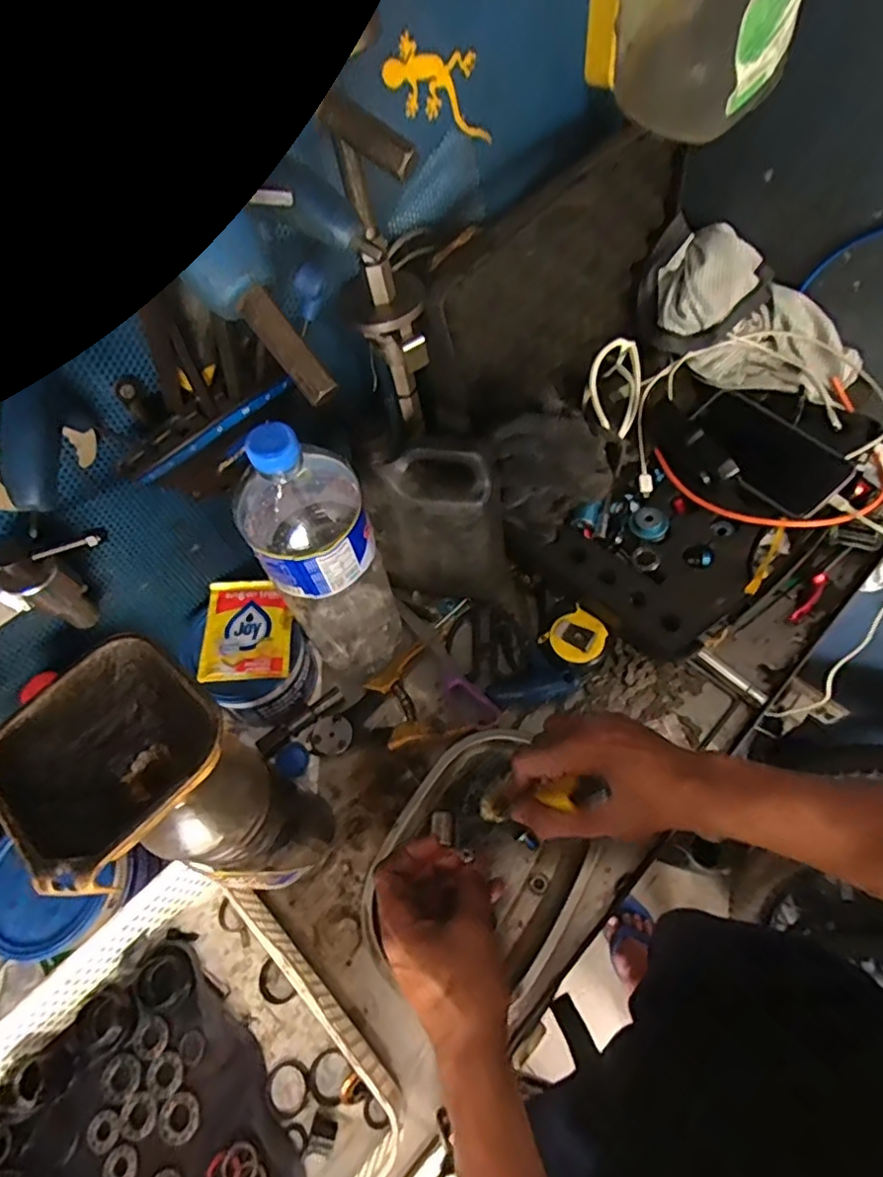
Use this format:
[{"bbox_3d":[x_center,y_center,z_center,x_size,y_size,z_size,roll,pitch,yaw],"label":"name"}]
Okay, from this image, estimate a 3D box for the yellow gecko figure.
[{"bbox_3d":[0.002,-0.361,0.432,0.107,0.048,0.016,-16,54,-46],"label":"yellow gecko figure"}]

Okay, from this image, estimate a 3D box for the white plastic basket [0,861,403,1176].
[{"bbox_3d":[-0.217,0.391,0.402,0.270,0.091,0.328,38,71,23],"label":"white plastic basket"}]

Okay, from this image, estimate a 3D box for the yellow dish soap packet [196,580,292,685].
[{"bbox_3d":[-0.175,0.036,0.540,0.079,0.009,0.094,-5,61,3],"label":"yellow dish soap packet"}]

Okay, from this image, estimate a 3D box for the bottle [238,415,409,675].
[{"bbox_3d":[-0.092,-0.026,0.499,0.095,0.304,0.104,-2,61,4],"label":"bottle"}]

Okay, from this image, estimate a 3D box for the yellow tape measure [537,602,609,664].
[{"bbox_3d":[0.135,0.049,0.596,0.053,0.025,0.054,37,71,22],"label":"yellow tape measure"}]

